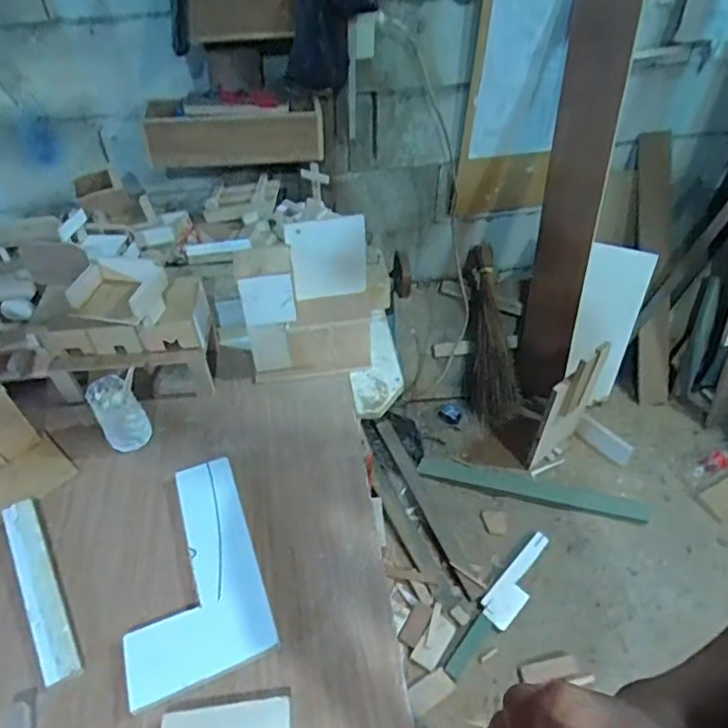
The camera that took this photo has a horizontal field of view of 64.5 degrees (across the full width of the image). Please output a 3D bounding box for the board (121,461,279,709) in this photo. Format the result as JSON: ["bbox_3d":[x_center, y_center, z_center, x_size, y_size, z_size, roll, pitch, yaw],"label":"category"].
[{"bbox_3d":[-0.227,0.261,0.746,0.167,0.017,0.285,-16,48,-15],"label":"board"}]

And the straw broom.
[{"bbox_3d":[0.409,-0.091,1.899,0.176,0.581,0.104,-8,9,-8],"label":"straw broom"}]

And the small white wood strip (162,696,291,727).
[{"bbox_3d":[-0.150,0.391,0.629,0.137,0.010,0.034,-5,46,-5],"label":"small white wood strip"}]

